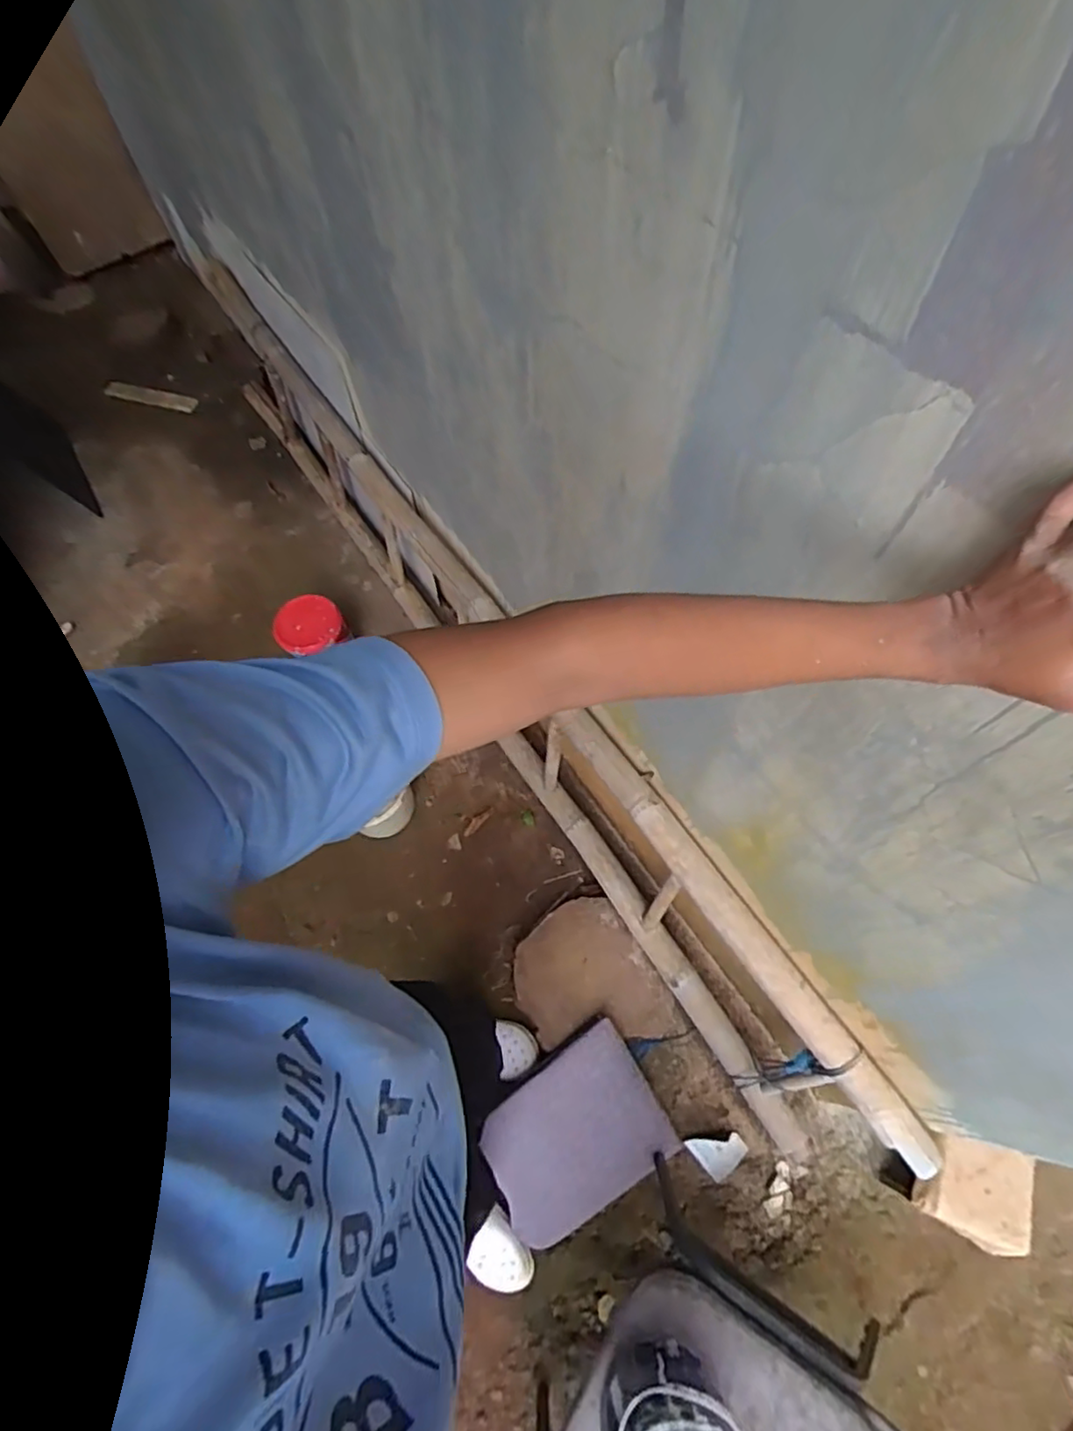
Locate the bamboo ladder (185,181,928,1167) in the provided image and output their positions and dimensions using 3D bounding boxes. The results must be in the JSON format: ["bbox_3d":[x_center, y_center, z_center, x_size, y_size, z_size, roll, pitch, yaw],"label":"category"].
[{"bbox_3d":[-0.217,-0.254,1.664,0.099,0.530,2.795,-26,66,-23],"label":"bamboo ladder"}]

